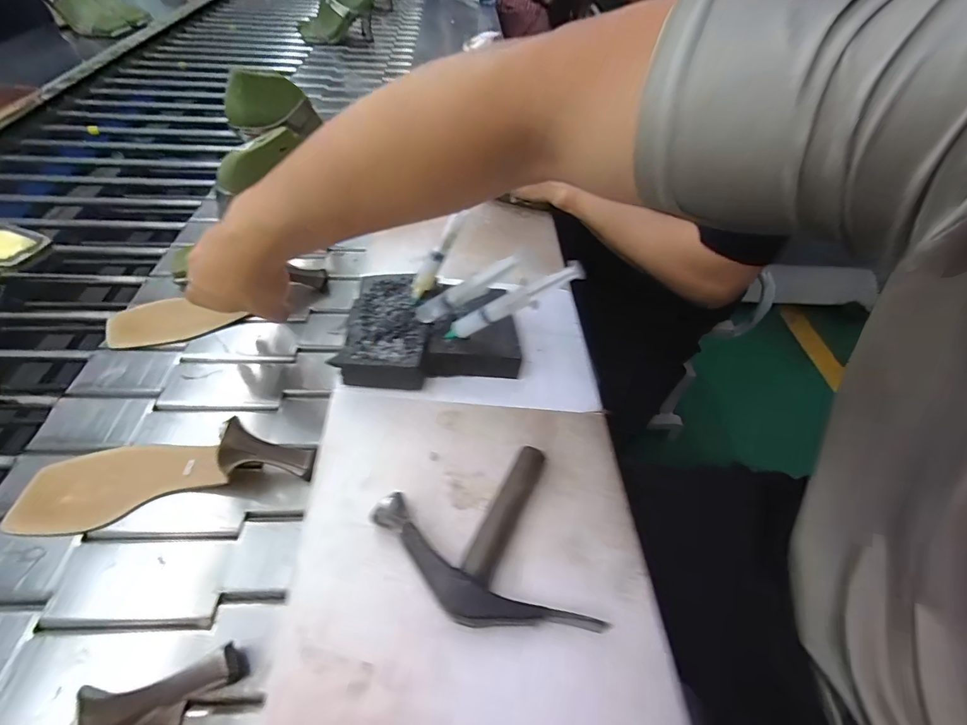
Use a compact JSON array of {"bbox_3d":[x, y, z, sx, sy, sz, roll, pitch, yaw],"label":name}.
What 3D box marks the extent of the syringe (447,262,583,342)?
[{"bbox_3d":[0.020,-0.049,0.354,0.140,0.017,0.012,-24,43,32],"label":"syringe"}]

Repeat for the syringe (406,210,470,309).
[{"bbox_3d":[-0.047,-0.106,0.420,0.020,0.021,0.105,33,99,20],"label":"syringe"}]

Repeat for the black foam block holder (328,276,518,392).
[{"bbox_3d":[-0.048,-0.029,0.411,0.161,0.037,0.129,4,52,-2],"label":"black foam block holder"}]

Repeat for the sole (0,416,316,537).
[{"bbox_3d":[-0.279,0.087,0.356,0.242,0.062,0.071,-7,50,-8],"label":"sole"}]

